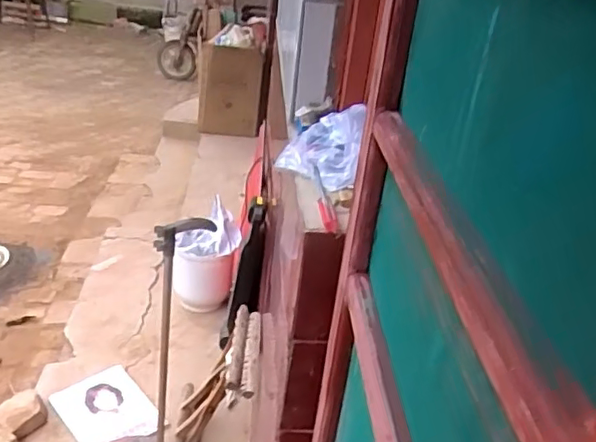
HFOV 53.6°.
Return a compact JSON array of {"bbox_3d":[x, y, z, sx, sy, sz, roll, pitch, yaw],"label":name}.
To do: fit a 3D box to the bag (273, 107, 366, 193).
[{"bbox_3d":[0.050,-0.129,1.017,0.144,0.057,0.165,7,60,34],"label":"bag"}]

